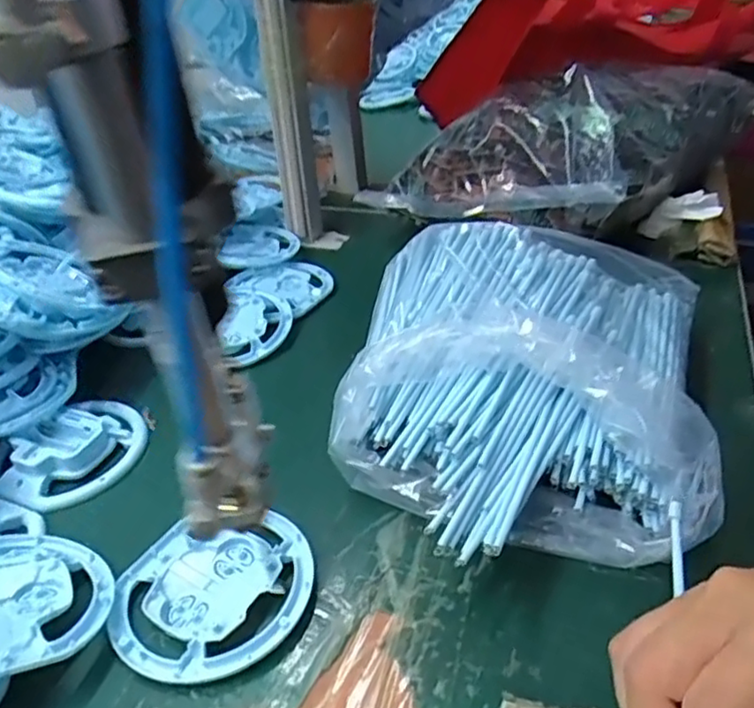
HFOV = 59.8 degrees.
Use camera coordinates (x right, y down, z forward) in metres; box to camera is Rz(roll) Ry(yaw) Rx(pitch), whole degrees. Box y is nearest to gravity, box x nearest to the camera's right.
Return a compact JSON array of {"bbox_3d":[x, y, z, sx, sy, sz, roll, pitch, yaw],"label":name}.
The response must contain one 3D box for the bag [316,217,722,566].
[{"bbox_3d":[0.092,0.011,0.417,0.217,0.087,0.255,6,35,14],"label":"bag"}]

